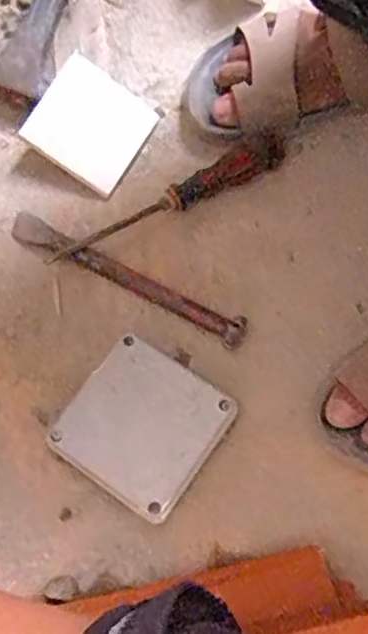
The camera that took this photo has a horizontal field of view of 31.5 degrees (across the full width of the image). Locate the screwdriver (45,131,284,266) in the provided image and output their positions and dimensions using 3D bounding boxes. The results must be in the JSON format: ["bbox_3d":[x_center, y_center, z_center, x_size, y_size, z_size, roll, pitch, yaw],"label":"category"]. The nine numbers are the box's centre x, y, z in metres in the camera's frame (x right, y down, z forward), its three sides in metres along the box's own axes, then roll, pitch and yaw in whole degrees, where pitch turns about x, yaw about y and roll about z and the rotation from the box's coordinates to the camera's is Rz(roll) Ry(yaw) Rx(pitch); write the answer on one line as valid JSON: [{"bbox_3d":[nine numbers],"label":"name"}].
[{"bbox_3d":[-0.015,-0.098,0.538,0.211,0.023,0.027,-25,78,-7],"label":"screwdriver"}]

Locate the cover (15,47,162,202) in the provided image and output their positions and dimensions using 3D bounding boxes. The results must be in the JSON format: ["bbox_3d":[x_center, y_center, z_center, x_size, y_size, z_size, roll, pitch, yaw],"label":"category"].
[{"bbox_3d":[-0.076,-0.165,0.551,0.089,0.011,0.095,35,73,-16],"label":"cover"}]

